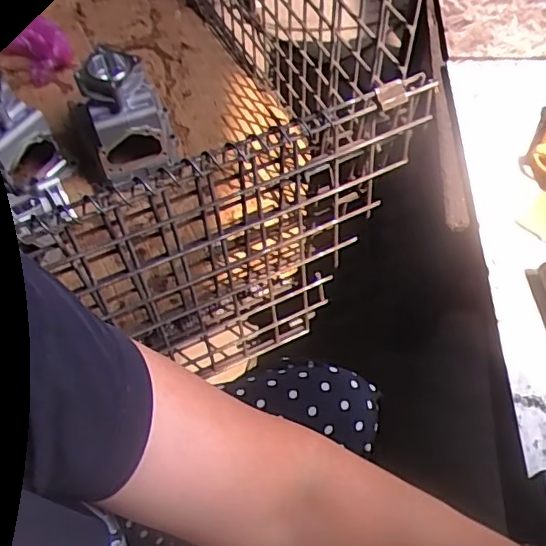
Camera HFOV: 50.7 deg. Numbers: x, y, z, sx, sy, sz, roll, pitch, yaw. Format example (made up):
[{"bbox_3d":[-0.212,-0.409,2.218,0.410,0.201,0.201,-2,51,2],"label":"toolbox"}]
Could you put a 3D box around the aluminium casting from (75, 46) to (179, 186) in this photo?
[{"bbox_3d":[-0.243,-0.257,0.976,0.133,0.192,0.102,-15,58,-8],"label":"aluminium casting"}]

